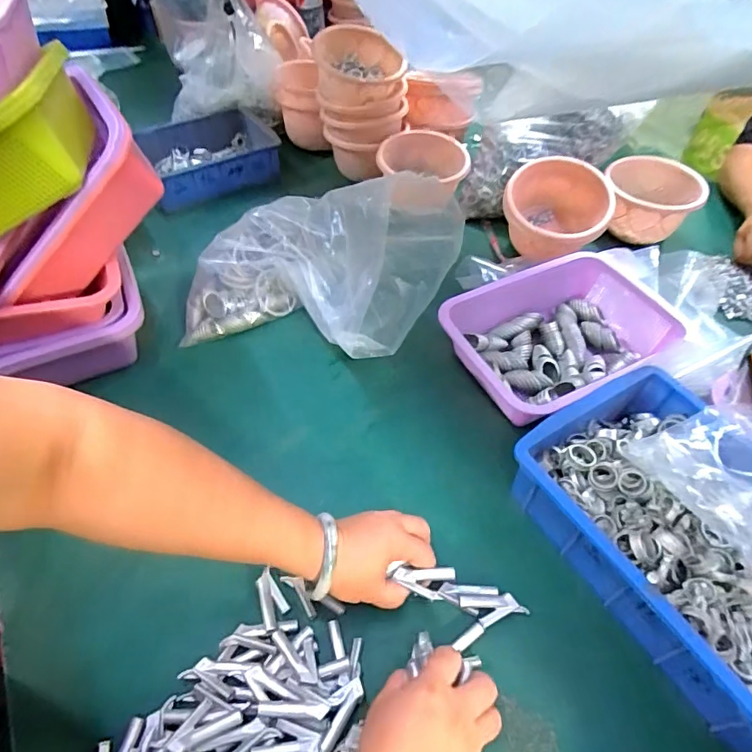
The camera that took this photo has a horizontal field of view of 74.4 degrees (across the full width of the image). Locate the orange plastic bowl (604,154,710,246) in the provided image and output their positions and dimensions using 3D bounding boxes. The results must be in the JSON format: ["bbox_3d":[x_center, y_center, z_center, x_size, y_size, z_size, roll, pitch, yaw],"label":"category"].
[{"bbox_3d":[0.432,-0.276,0.791,0.146,0.085,0.125,10,51,7],"label":"orange plastic bowl"}]

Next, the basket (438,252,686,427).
[{"bbox_3d":[0.236,-0.054,0.623,0.293,0.064,0.188,-22,55,-19],"label":"basket"}]

